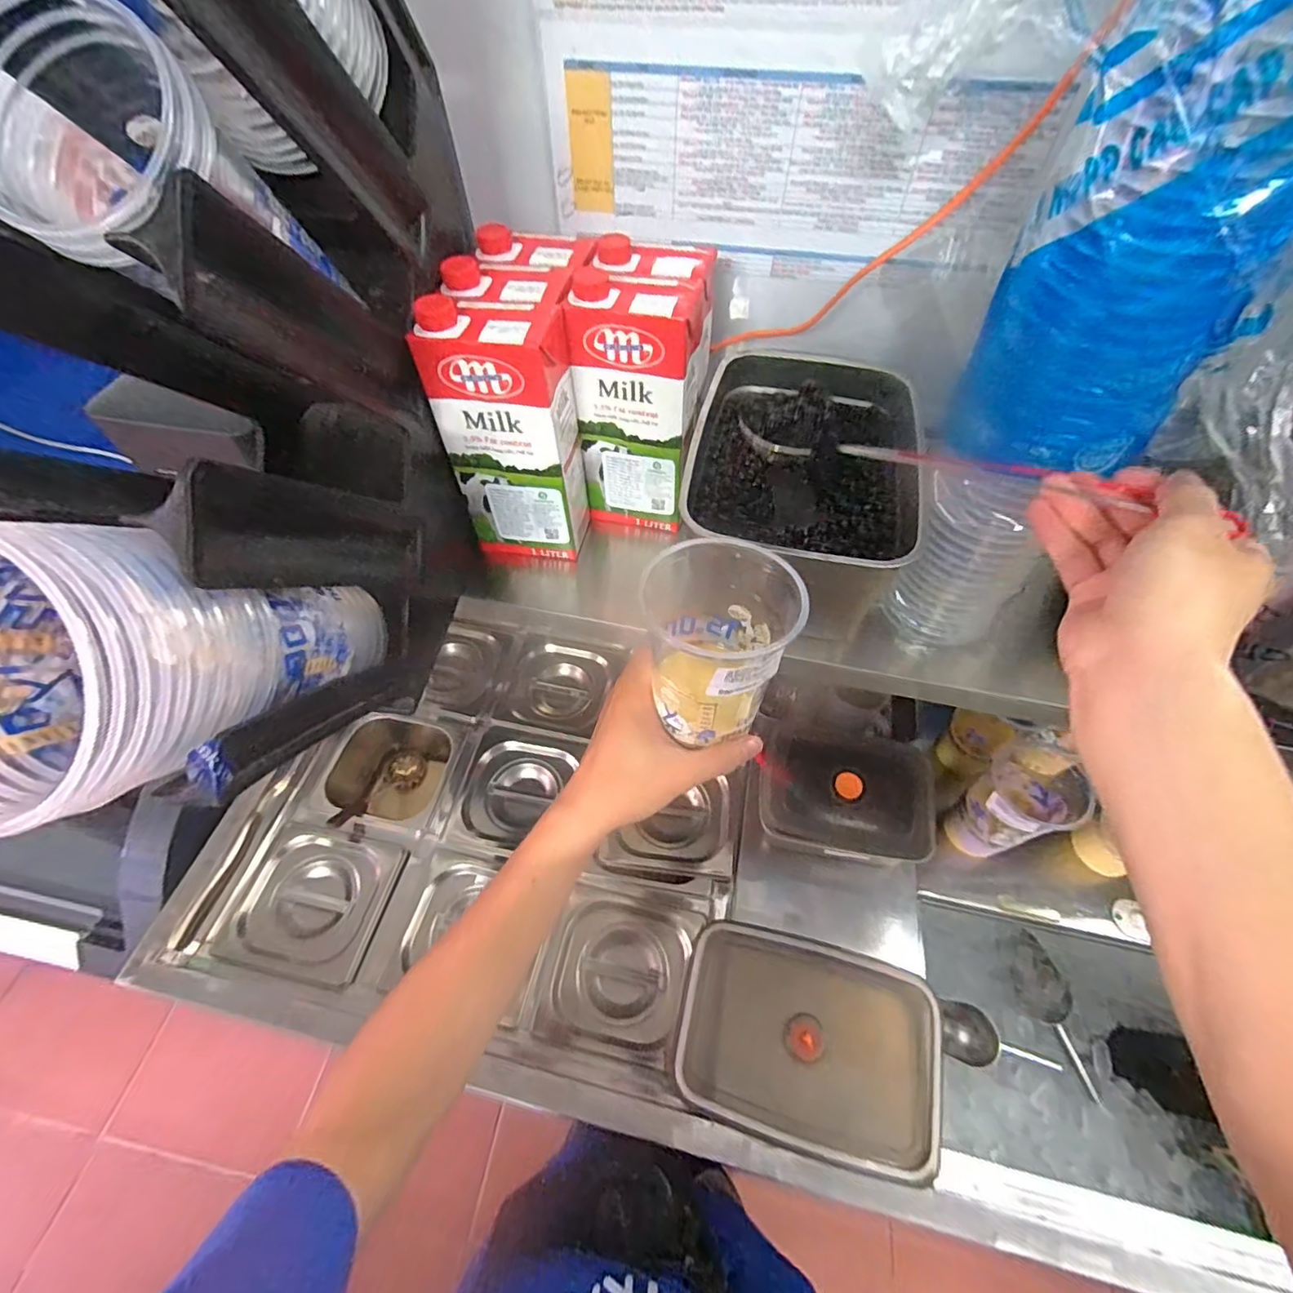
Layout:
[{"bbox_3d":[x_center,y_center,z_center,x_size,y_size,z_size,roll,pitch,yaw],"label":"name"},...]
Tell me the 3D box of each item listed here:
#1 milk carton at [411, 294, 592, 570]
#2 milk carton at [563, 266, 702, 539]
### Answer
[{"bbox_3d":[-0.104,-0.166,0.454,0.095,0.204,0.073,8,56,6],"label":"milk carton"},{"bbox_3d":[-0.007,-0.199,0.475,0.094,0.200,0.073,7,56,5],"label":"milk carton"}]

